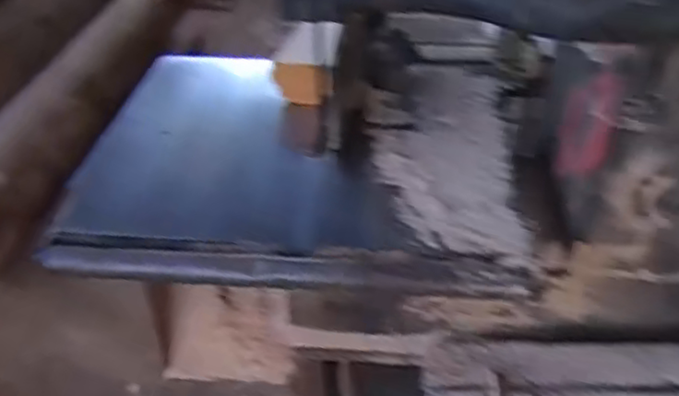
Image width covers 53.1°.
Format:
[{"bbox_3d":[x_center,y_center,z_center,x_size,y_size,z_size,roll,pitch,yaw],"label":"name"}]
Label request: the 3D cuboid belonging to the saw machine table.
[{"bbox_3d":[-0.080,-0.087,1.282,0.783,0.094,0.684,2,37,6],"label":"saw machine table"}]

